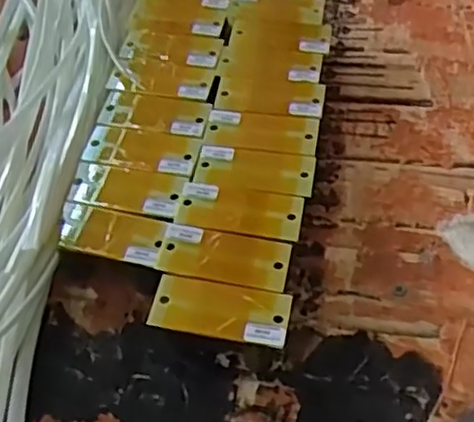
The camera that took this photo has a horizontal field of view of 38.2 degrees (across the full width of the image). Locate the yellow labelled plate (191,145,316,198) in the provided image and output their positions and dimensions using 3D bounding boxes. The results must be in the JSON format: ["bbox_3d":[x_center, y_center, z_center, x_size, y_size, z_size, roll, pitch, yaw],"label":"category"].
[{"bbox_3d":[0.010,-0.024,0.409,0.070,0.004,0.033,7,52,11],"label":"yellow labelled plate"}]

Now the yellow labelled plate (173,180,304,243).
[{"bbox_3d":[0.002,0.000,0.395,0.070,0.005,0.033,7,52,11],"label":"yellow labelled plate"}]

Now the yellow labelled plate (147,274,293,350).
[{"bbox_3d":[-0.008,0.051,0.353,0.070,0.005,0.031,7,52,11],"label":"yellow labelled plate"}]

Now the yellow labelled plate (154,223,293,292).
[{"bbox_3d":[-0.007,0.025,0.375,0.069,0.006,0.031,8,52,11],"label":"yellow labelled plate"}]

